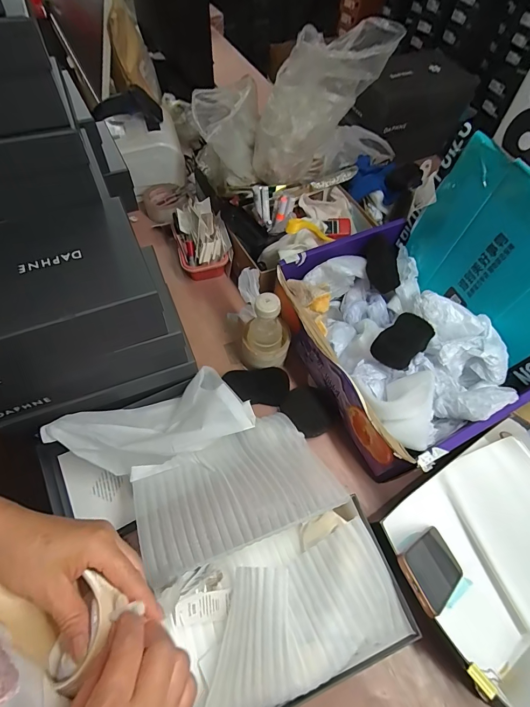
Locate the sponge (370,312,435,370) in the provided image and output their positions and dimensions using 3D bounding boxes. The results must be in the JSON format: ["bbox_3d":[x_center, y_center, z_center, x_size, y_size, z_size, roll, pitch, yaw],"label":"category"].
[{"bbox_3d":[0.225,-0.021,0.577,0.067,0.028,0.121,45,65,10],"label":"sponge"}]

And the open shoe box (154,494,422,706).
[{"bbox_3d":[0.028,0.338,0.474,0.283,0.099,0.171,-19,64,-14],"label":"open shoe box"}]

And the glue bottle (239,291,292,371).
[{"bbox_3d":[0.003,-0.031,0.629,0.089,0.185,0.075,-2,61,-5],"label":"glue bottle"}]

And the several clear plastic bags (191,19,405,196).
[{"bbox_3d":[0.088,-0.522,0.757,0.466,0.257,0.183,-14,63,-11],"label":"several clear plastic bags"}]

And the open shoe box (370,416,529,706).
[{"bbox_3d":[0.347,0.286,0.528,0.329,0.099,0.255,-28,66,-18],"label":"open shoe box"}]

